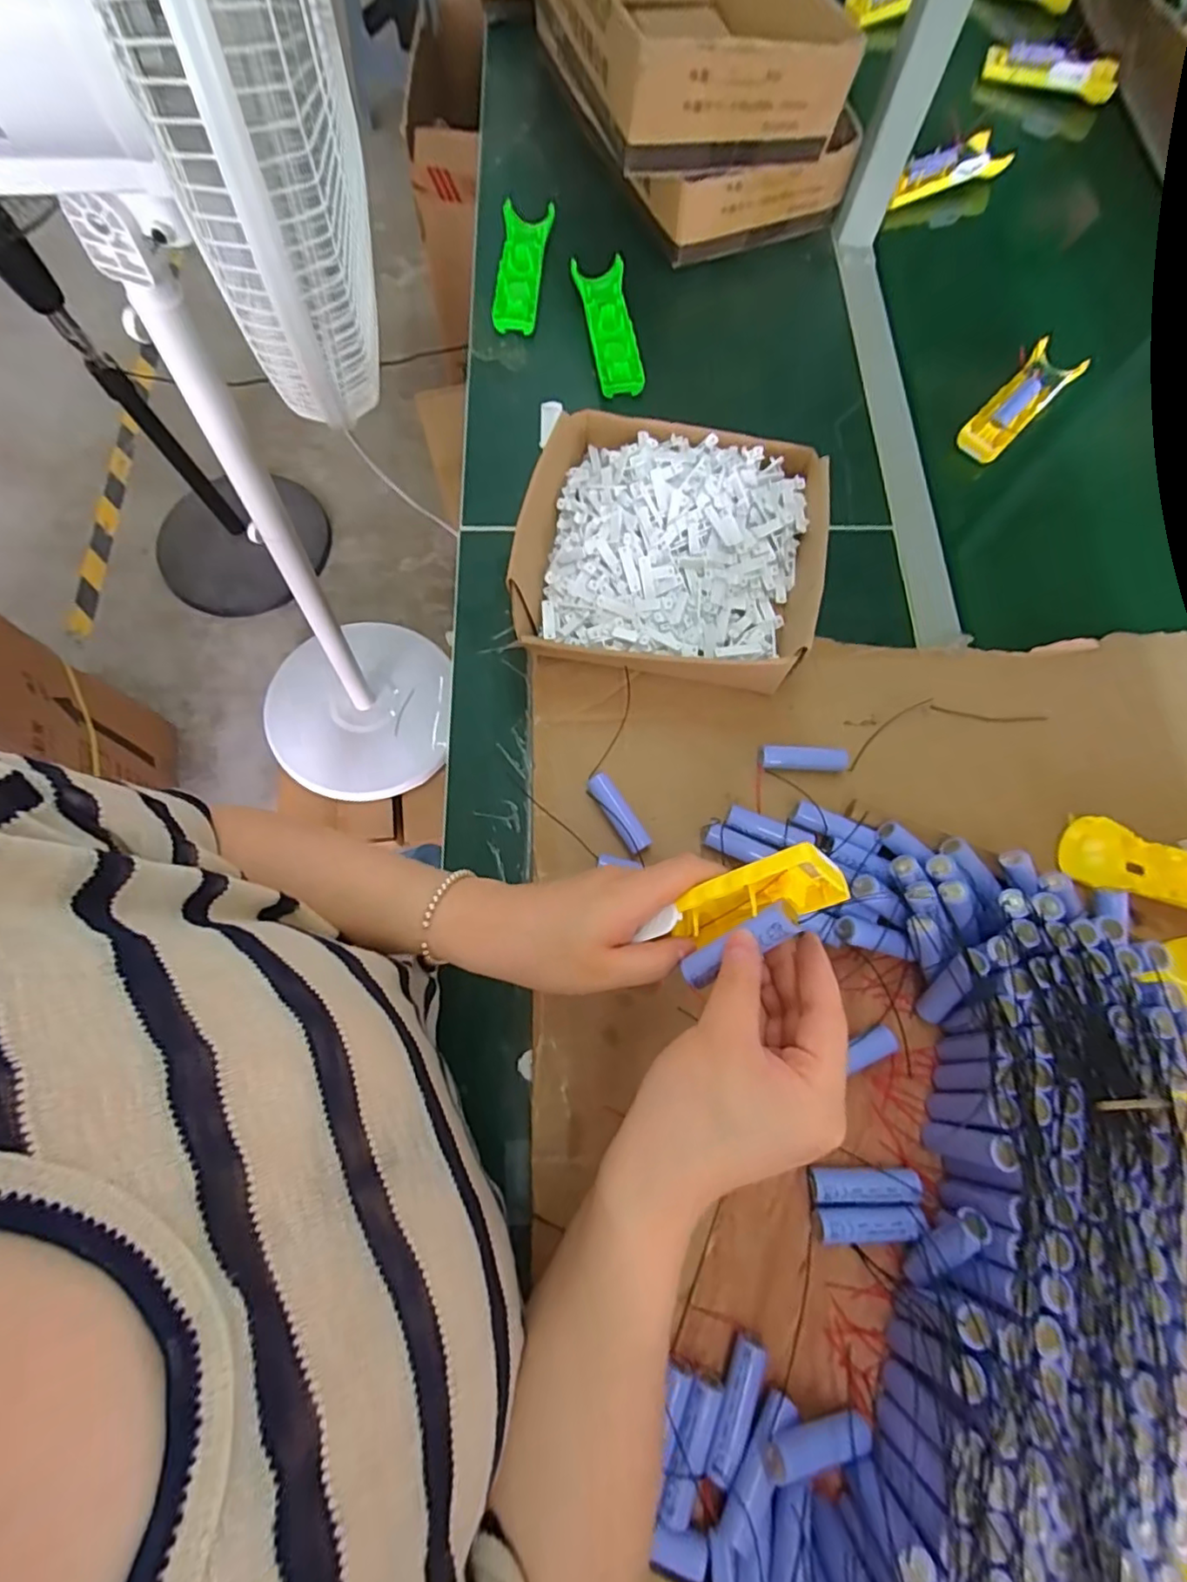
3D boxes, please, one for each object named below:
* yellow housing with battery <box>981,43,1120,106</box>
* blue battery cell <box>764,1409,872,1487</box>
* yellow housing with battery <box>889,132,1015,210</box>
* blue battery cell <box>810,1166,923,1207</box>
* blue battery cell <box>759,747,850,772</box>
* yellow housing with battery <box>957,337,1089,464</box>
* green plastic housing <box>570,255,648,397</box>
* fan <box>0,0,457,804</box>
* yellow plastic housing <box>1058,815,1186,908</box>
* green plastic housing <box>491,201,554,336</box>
[{"bbox_3d":[0.601,-0.944,0.808,0.171,0.032,0.039,16,72,3],"label":"yellow housing with battery"},{"bbox_3d":[0.123,0.354,0.332,0.066,0.016,0.014,5,71,-22],"label":"blue battery cell"},{"bbox_3d":[0.423,-0.739,0.730,0.158,0.037,0.042,-28,76,-10],"label":"yellow housing with battery"},{"bbox_3d":[0.170,0.246,0.384,0.066,0.018,0.019,-1,72,-2],"label":"blue battery cell"},{"bbox_3d":[0.165,-0.025,0.477,0.068,0.015,0.017,4,72,-1],"label":"blue battery cell"},{"bbox_3d":[0.423,-0.386,0.613,0.048,0.028,0.148,42,75,10],"label":"yellow housing with battery"},{"bbox_3d":[0.016,-0.475,0.622,0.045,0.020,0.172,-10,73,-5],"label":"green plastic housing"},{"bbox_3d":[-0.378,-0.322,0.692,0.408,1.066,0.438,-10,73,-5],"label":"fan"},{"bbox_3d":[0.444,0.066,0.456,0.179,0.020,0.047,16,72,3],"label":"yellow plastic housing"},{"bbox_3d":[-0.074,-0.551,0.641,0.046,0.031,0.163,4,72,-1],"label":"green plastic housing"}]

